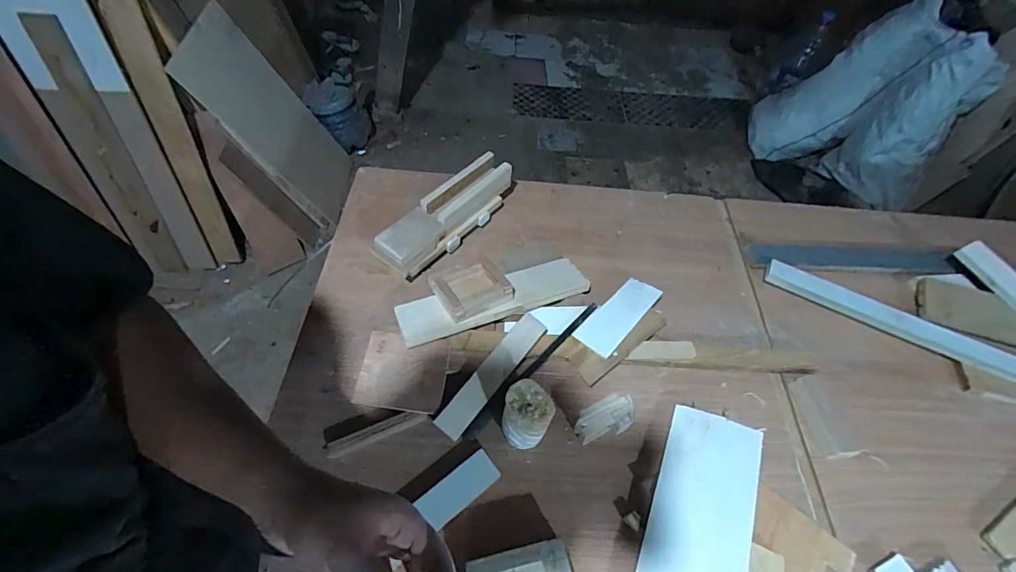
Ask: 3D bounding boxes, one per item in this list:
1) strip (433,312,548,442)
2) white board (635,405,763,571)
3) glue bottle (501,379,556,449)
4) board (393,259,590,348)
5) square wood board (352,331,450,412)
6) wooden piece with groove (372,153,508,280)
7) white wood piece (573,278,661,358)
[{"bbox_3d":[-0.022,0.130,0.673,0.043,0.015,0.224,35,60,18],"label":"strip"},{"bbox_3d":[0.243,0.305,0.559,0.118,0.010,0.308,14,55,23],"label":"white board"},{"bbox_3d":[0.025,0.180,0.604,0.062,0.104,0.060,22,57,10],"label":"glue bottle"},{"bbox_3d":[-0.020,0.017,0.739,0.322,0.022,0.082,-17,56,-16],"label":"board"},{"bbox_3d":[-0.159,0.129,0.669,0.128,0.009,0.114,7,61,2],"label":"square wood board"},{"bbox_3d":[-0.109,-0.128,0.818,0.079,0.087,0.296,38,61,20],"label":"wooden piece with groove"},{"bbox_3d":[0.184,0.048,0.738,0.070,0.011,0.168,31,60,29],"label":"white wood piece"}]

